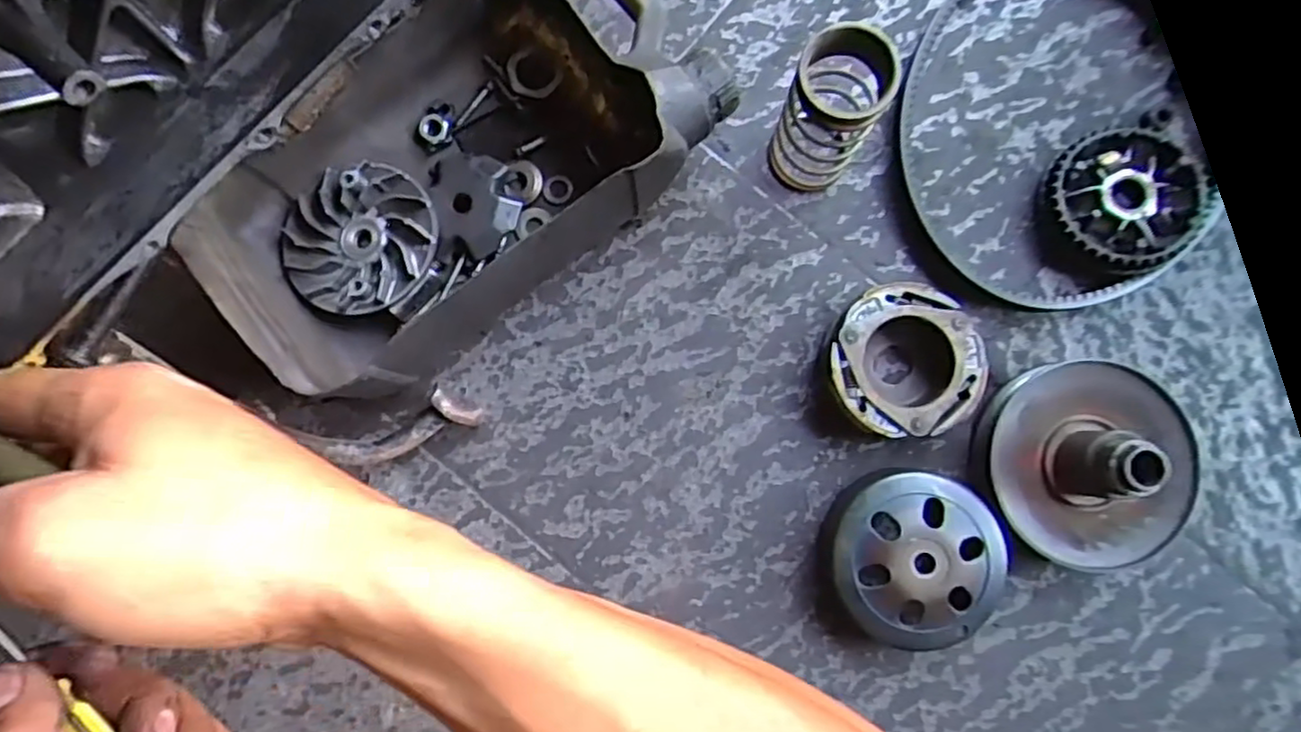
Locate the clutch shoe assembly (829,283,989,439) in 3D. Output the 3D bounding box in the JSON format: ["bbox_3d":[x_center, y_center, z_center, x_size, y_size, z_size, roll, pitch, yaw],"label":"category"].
[{"bbox_3d":[0.175,-0.003,0.498,0.099,0.040,0.100,-4,86,0],"label":"clutch shoe assembly"}]

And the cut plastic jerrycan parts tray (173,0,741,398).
[{"bbox_3d":[-0.124,-0.136,0.478,0.329,0.100,0.186,-38,86,-3],"label":"cut plastic jerrycan parts tray"}]

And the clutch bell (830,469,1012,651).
[{"bbox_3d":[0.180,0.130,0.486,0.111,0.045,0.111,0,86,0],"label":"clutch bell"}]

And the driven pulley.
[{"bbox_3d":[0.305,0.066,0.473,0.146,0.077,0.138,1,86,0],"label":"driven pulley"}]

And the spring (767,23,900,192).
[{"bbox_3d":[0.116,-0.163,0.466,0.058,0.126,0.057,0,86,0],"label":"spring"}]

